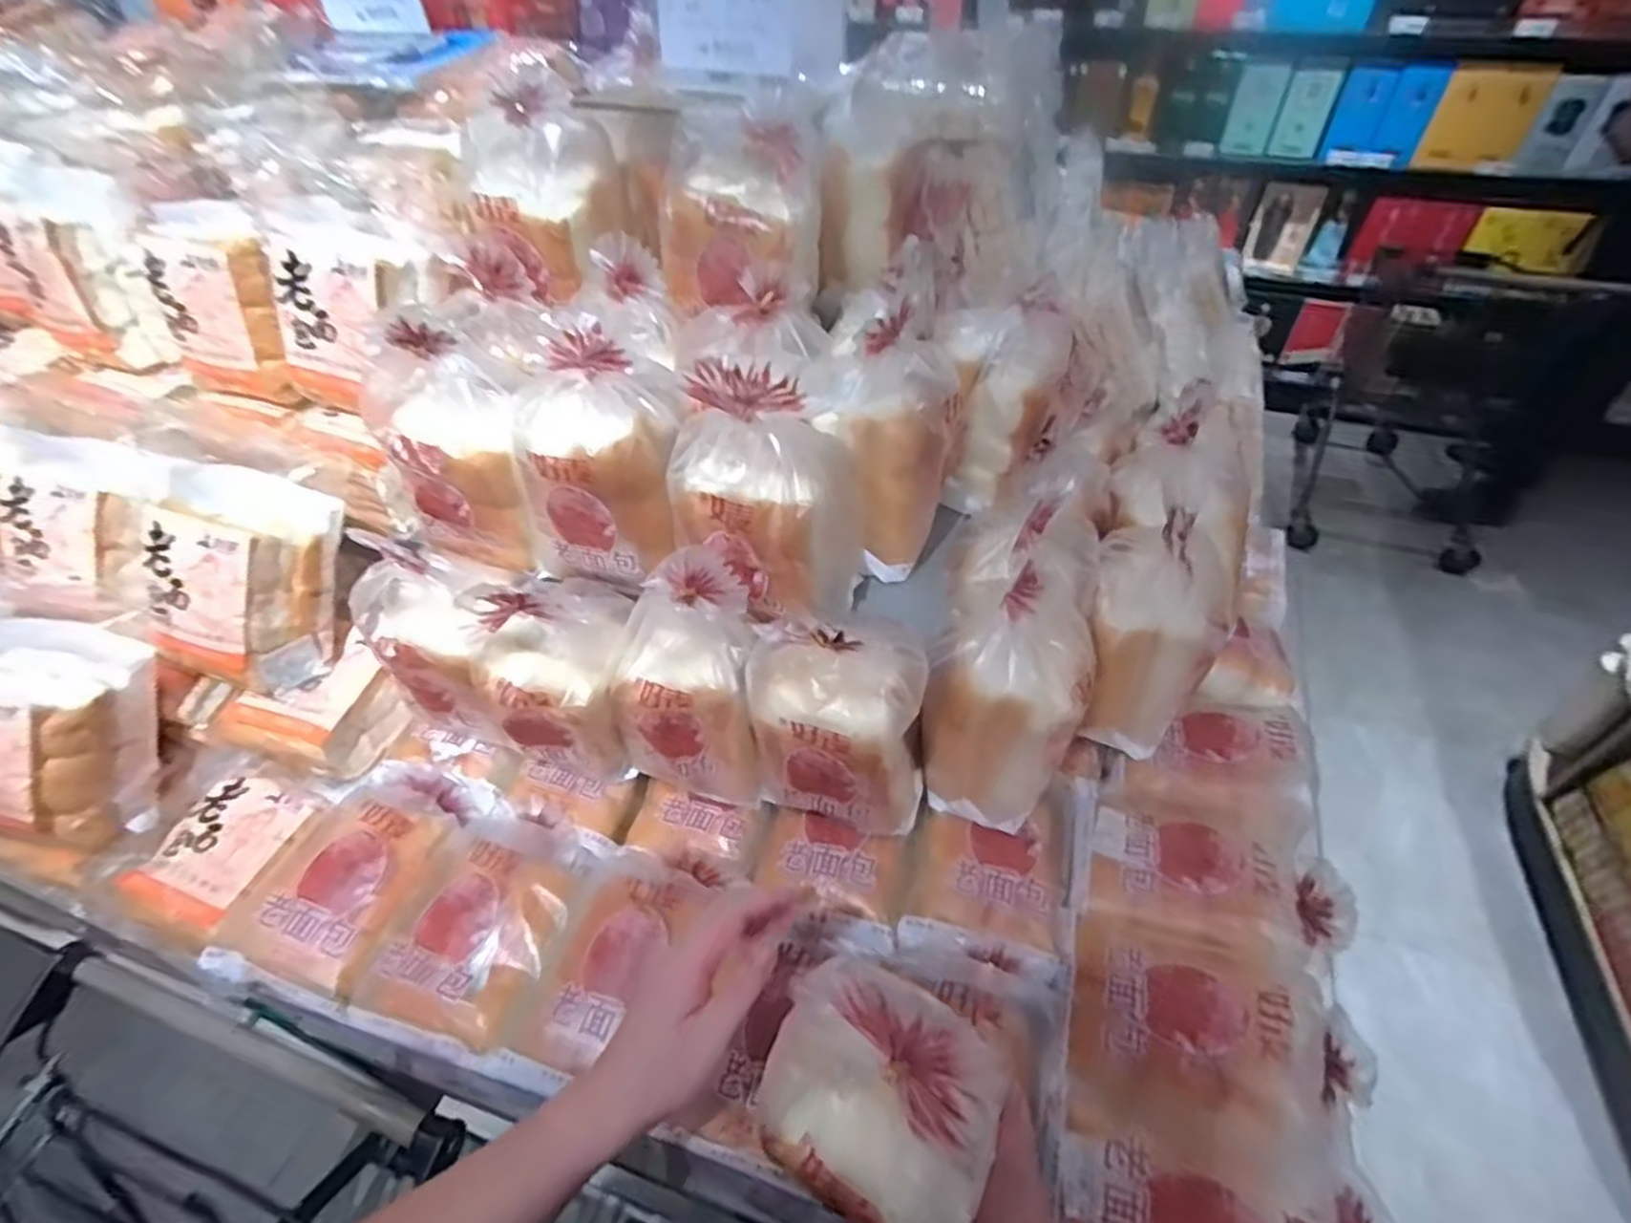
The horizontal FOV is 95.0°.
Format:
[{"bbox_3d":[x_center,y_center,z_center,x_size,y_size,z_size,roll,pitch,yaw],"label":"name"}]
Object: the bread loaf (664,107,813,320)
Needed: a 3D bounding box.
[{"bbox_3d":[-0.063,-0.349,0.667,0.131,0.140,0.093,29,52,26],"label":"bread loaf"}]

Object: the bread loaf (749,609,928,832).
[{"bbox_3d":[0.019,0.102,0.631,0.145,0.215,0.079,3,45,4],"label":"bread loaf"}]

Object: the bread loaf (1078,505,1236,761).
[{"bbox_3d":[0.322,0.009,0.718,0.114,0.238,0.139,18,48,18],"label":"bread loaf"}]

